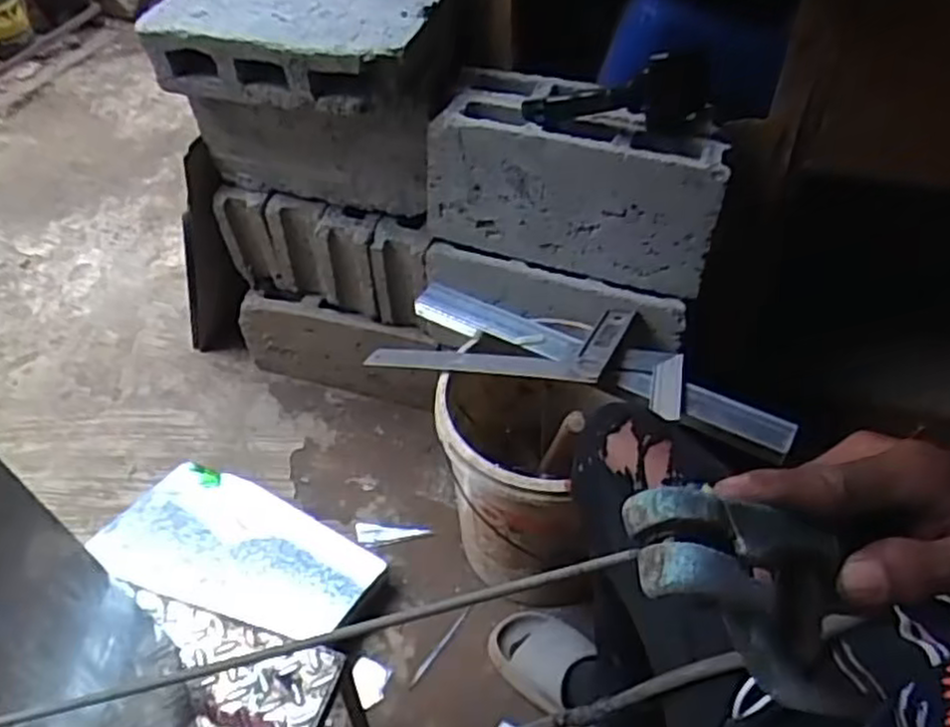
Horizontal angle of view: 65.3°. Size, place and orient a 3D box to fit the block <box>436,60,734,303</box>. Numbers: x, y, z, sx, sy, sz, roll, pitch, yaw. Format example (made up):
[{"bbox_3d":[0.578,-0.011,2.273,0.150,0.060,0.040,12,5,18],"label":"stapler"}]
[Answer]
[{"bbox_3d":[0.152,-0.270,1.059,0.395,0.191,0.196,15,47,16],"label":"block"}]

